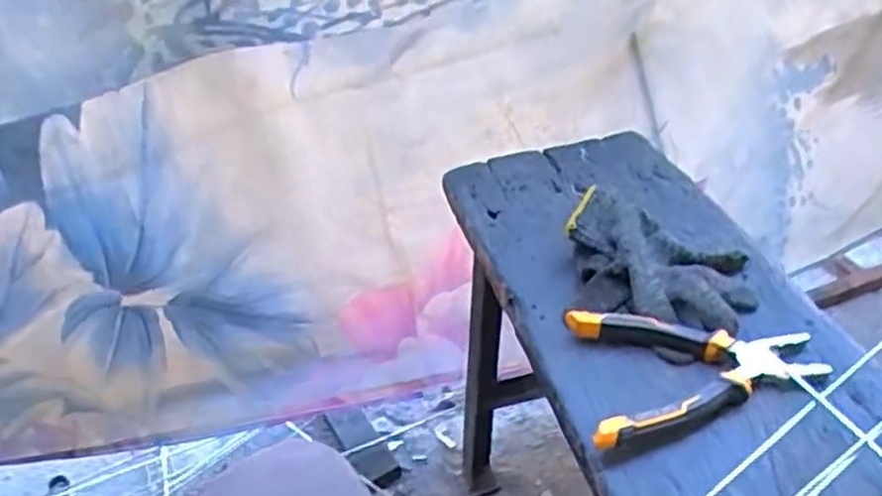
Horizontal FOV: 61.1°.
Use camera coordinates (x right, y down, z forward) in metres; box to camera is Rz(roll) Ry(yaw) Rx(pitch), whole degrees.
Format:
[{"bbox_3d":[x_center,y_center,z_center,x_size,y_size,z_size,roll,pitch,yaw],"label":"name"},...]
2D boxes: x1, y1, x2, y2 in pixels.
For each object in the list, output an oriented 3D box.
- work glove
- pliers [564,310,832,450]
[{"bbox_3d":[0.188,0.012,0.665,0.175,0.046,0.151,28,51,35],"label":"work glove"},{"bbox_3d":[0.200,0.093,0.571,0.185,0.026,0.125,-5,39,3],"label":"pliers"}]

